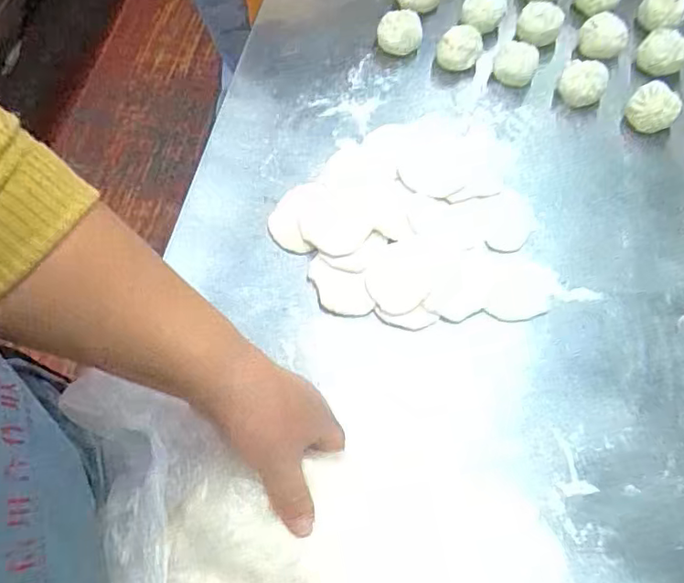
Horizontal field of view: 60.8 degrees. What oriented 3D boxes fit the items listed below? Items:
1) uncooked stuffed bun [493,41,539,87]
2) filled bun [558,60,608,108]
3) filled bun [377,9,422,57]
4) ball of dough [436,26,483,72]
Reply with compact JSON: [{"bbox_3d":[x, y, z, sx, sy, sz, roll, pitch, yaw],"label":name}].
[{"bbox_3d":[0.154,-0.201,0.518,0.036,0.032,0.029,19,71,8],"label":"uncooked stuffed bun"},{"bbox_3d":[0.211,-0.180,0.514,0.039,0.035,0.037,22,72,9],"label":"filled bun"},{"bbox_3d":[0.053,-0.236,0.532,0.039,0.028,0.033,12,70,6],"label":"filled bun"},{"bbox_3d":[0.106,-0.218,0.526,0.038,0.028,0.035,20,71,8],"label":"ball of dough"}]

